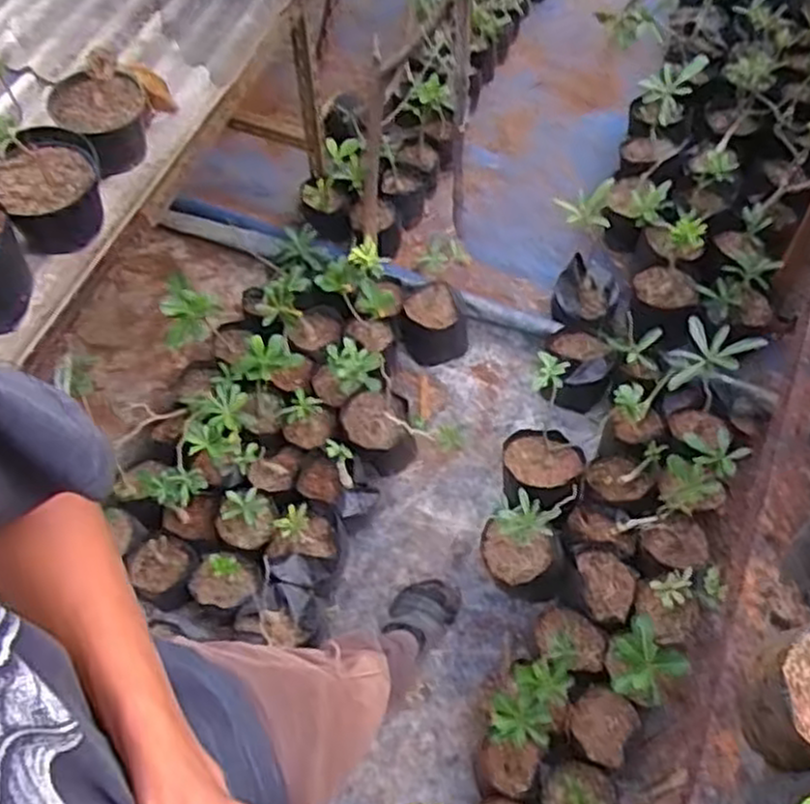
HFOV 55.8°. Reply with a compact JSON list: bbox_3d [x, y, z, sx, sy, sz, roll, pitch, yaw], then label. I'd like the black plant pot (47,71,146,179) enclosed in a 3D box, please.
[{"bbox_3d":[-0.501,-0.467,1.276,0.146,0.103,0.157,0,61,0],"label":"black plant pot"}]

